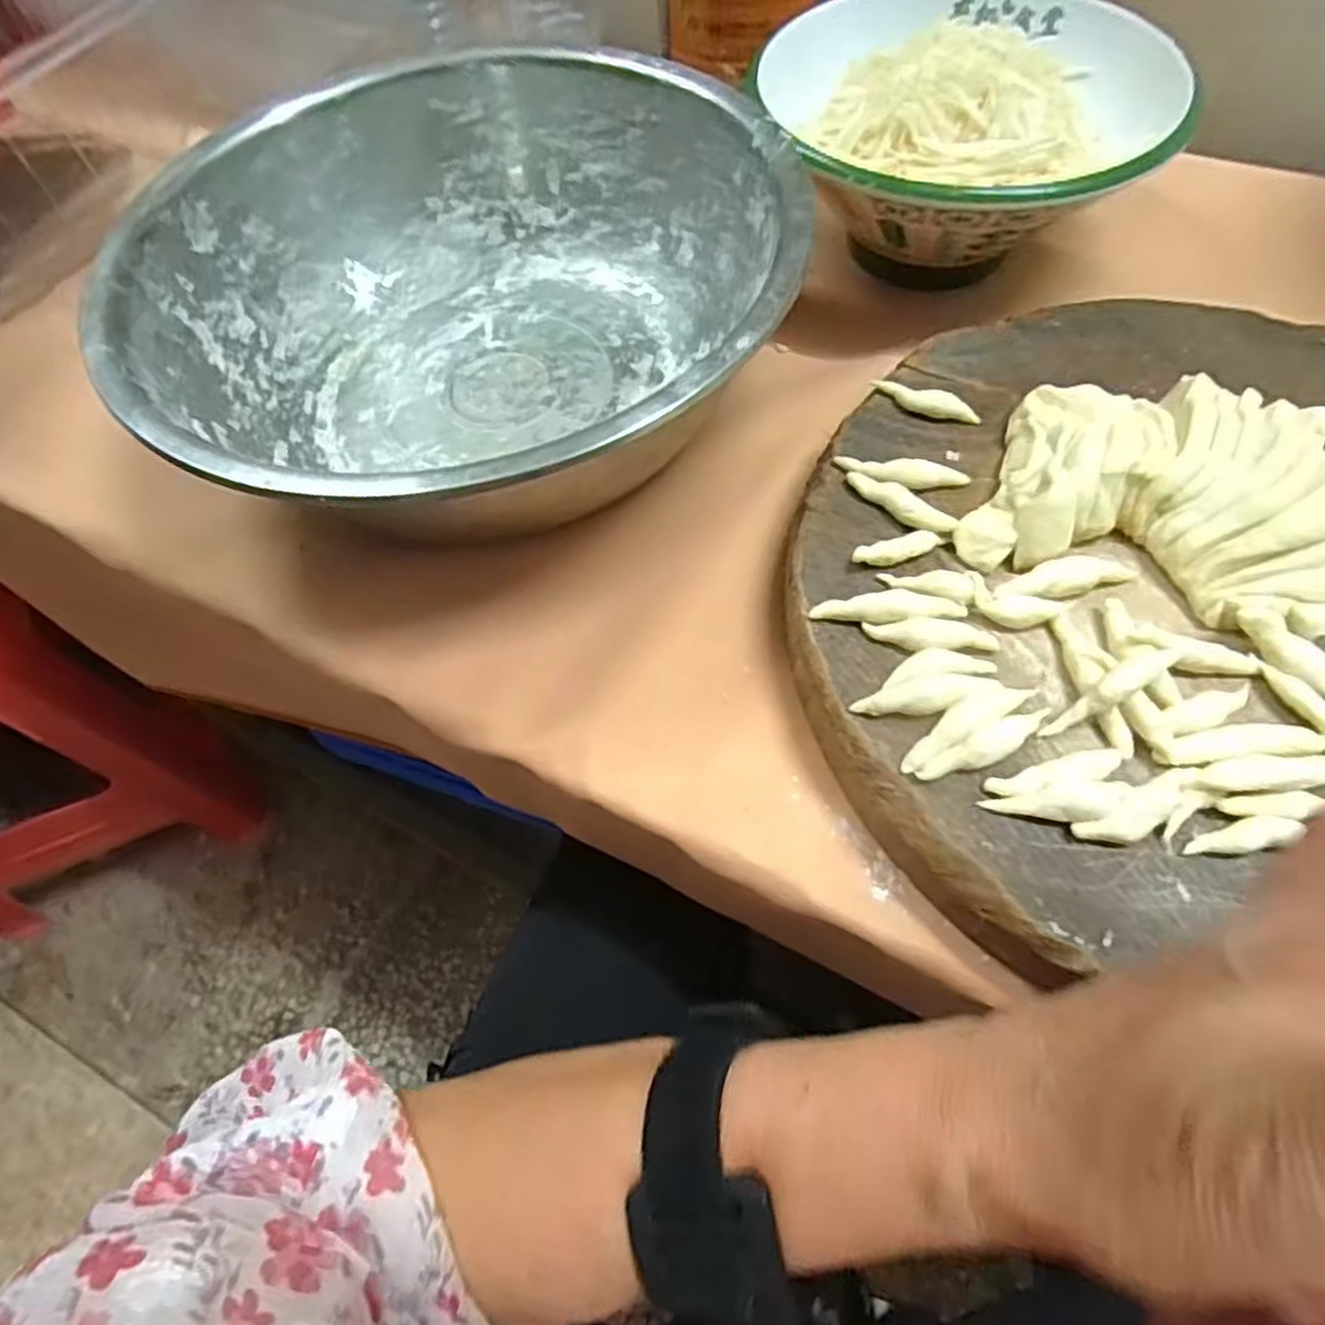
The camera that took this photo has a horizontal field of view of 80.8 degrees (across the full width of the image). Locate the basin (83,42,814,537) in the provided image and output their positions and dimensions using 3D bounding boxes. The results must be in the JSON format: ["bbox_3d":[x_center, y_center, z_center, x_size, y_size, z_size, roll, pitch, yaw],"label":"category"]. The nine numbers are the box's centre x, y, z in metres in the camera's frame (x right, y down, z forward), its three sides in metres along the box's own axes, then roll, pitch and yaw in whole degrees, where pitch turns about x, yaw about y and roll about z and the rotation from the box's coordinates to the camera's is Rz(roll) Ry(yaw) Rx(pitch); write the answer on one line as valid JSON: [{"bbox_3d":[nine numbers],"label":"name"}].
[{"bbox_3d":[-0.098,-0.185,0.415,0.328,0.099,0.325,-2,60,3],"label":"basin"}]

